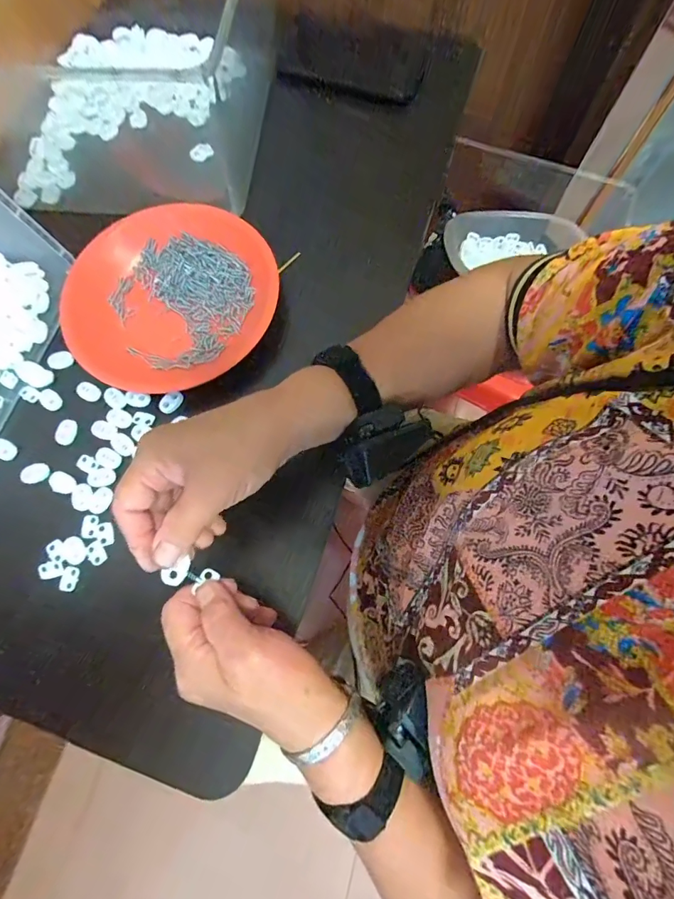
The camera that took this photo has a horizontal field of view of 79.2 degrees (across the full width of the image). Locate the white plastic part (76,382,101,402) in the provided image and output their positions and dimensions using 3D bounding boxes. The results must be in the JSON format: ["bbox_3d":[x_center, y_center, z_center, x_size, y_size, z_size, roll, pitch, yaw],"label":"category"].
[{"bbox_3d":[-0.225,-0.052,0.368,0.024,0.004,0.016,26,76,9],"label":"white plastic part"}]

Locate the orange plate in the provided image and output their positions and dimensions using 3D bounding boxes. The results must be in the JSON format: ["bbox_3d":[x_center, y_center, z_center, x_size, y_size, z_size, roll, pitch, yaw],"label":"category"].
[{"bbox_3d":[-0.153,-0.150,0.380,0.186,0.028,0.188,-1,74,2],"label":"orange plate"}]

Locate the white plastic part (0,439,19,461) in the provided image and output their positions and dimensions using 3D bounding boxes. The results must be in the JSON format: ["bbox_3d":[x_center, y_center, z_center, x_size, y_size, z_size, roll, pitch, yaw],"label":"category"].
[{"bbox_3d":[-0.292,0.000,0.357,0.022,0.005,0.015,29,77,10],"label":"white plastic part"}]

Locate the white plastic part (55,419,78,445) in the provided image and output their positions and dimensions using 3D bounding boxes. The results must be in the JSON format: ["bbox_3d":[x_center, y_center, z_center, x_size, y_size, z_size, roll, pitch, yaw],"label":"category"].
[{"bbox_3d":[-0.238,-0.016,0.358,0.016,0.005,0.022,23,76,8],"label":"white plastic part"}]

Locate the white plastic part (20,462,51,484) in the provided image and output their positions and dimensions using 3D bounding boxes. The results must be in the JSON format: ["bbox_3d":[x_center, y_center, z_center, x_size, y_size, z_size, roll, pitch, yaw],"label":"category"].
[{"bbox_3d":[-0.259,0.019,0.349,0.023,0.006,0.017,-23,74,-5],"label":"white plastic part"}]

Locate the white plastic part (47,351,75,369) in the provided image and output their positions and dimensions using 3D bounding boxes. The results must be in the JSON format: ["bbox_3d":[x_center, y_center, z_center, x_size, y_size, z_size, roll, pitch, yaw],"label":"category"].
[{"bbox_3d":[-0.257,-0.083,0.379,0.024,0.004,0.017,-7,74,0],"label":"white plastic part"}]

